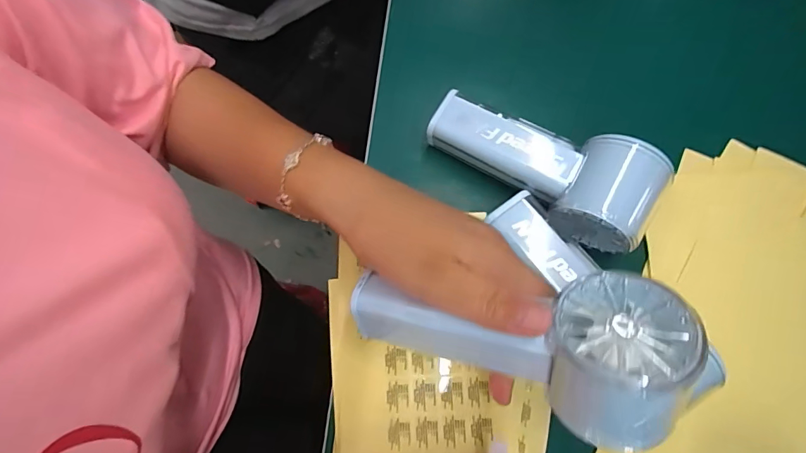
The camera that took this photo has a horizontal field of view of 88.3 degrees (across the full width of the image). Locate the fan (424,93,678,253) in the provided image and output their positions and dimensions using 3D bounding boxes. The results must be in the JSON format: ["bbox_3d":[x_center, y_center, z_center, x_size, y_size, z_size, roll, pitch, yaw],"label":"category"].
[{"bbox_3d":[0.085,-0.042,0.265,0.146,0.047,0.059,30,78,6],"label":"fan"}]

